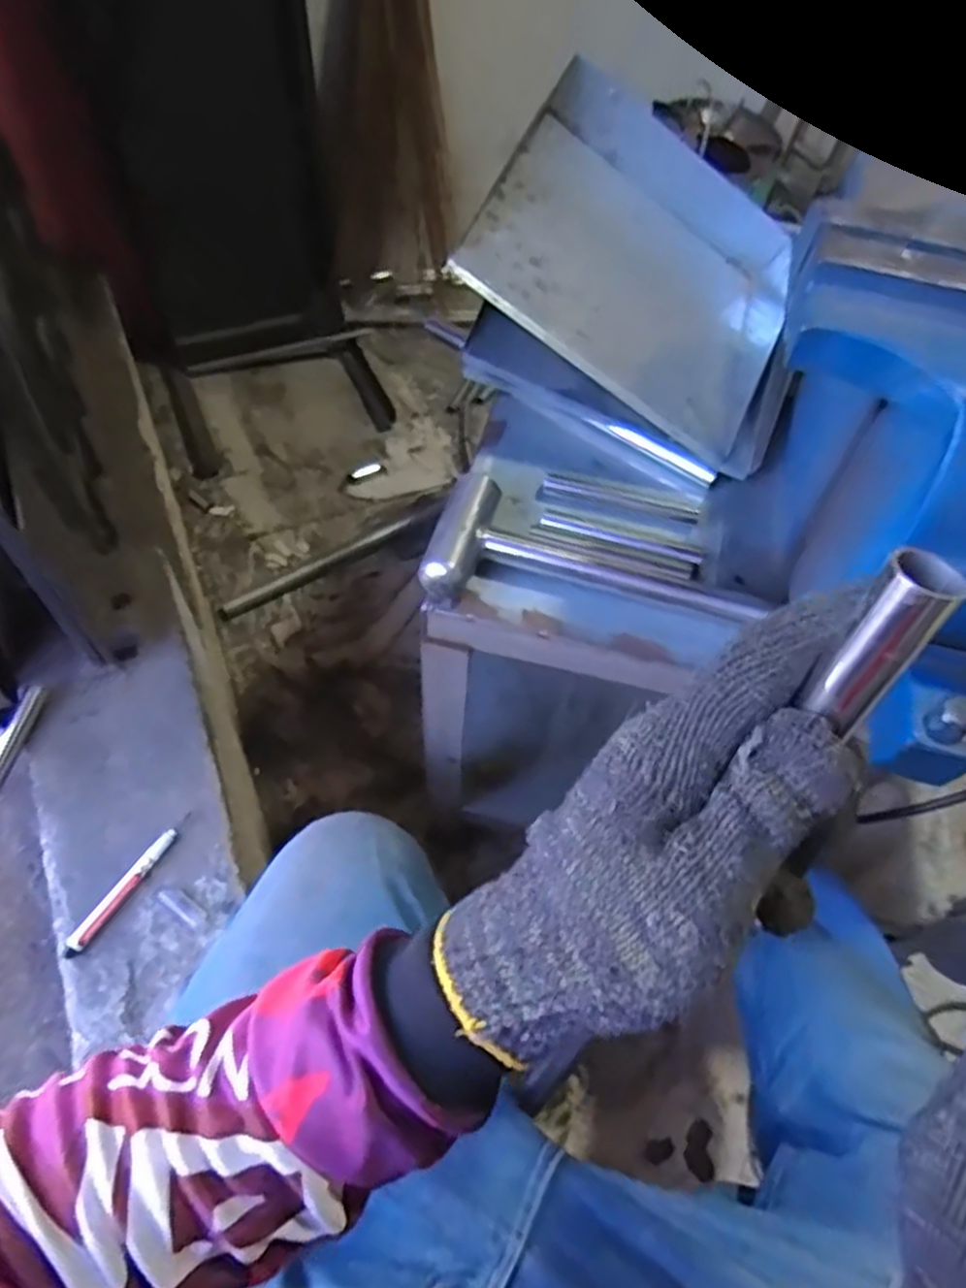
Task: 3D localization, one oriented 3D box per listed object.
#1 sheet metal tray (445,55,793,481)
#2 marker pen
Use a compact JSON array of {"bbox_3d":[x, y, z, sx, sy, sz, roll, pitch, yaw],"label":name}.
[{"bbox_3d":[0.151,-0.329,0.664,0.292,0.057,0.333,31,57,-15],"label":"sheet metal tray"},{"bbox_3d":[-0.278,0.191,0.599,0.015,0.009,0.111,29,61,13],"label":"marker pen"}]

